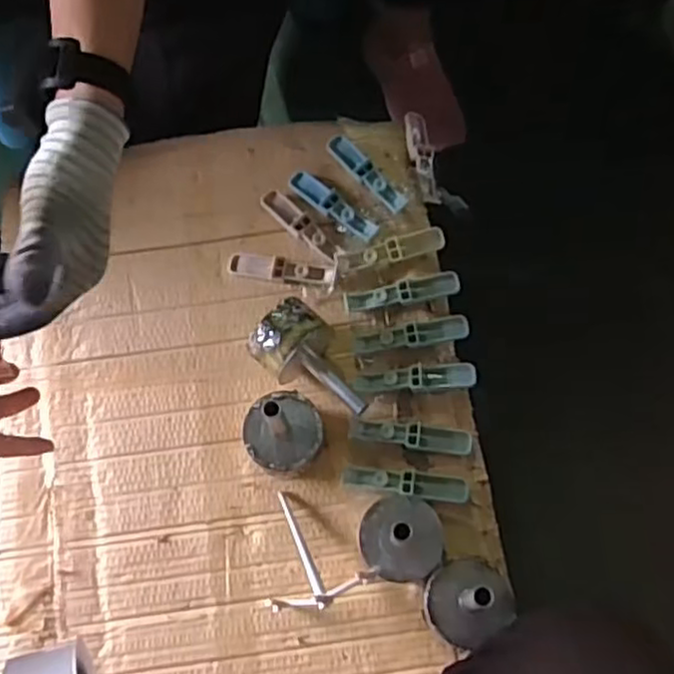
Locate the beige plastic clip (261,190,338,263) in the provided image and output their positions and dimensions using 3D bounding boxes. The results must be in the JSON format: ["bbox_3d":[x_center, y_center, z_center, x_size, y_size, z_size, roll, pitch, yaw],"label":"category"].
[{"bbox_3d":[-0.035,-0.105,0.663,0.020,0.010,0.097,-43,75,-14],"label":"beige plastic clip"}]

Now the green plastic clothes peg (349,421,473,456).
[{"bbox_3d":[0.062,0.083,0.592,0.102,0.015,0.020,7,70,4],"label":"green plastic clothes peg"}]

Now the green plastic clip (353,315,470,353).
[{"bbox_3d":[0.065,-0.002,0.620,0.100,0.014,0.021,-10,70,-3],"label":"green plastic clip"}]

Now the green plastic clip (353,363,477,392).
[{"bbox_3d":[0.066,0.034,0.605,0.102,0.019,0.024,-3,70,0],"label":"green plastic clip"}]

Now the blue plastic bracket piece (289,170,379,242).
[{"bbox_3d":[-0.006,-0.124,0.666,0.105,0.012,0.021,41,75,14],"label":"blue plastic bracket piece"}]

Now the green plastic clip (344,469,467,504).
[{"bbox_3d":[0.057,0.120,0.577,0.101,0.020,0.019,8,70,4],"label":"green plastic clip"}]

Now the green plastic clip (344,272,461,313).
[{"bbox_3d":[0.059,-0.041,0.639,0.104,0.015,0.024,-12,70,-4],"label":"green plastic clip"}]

